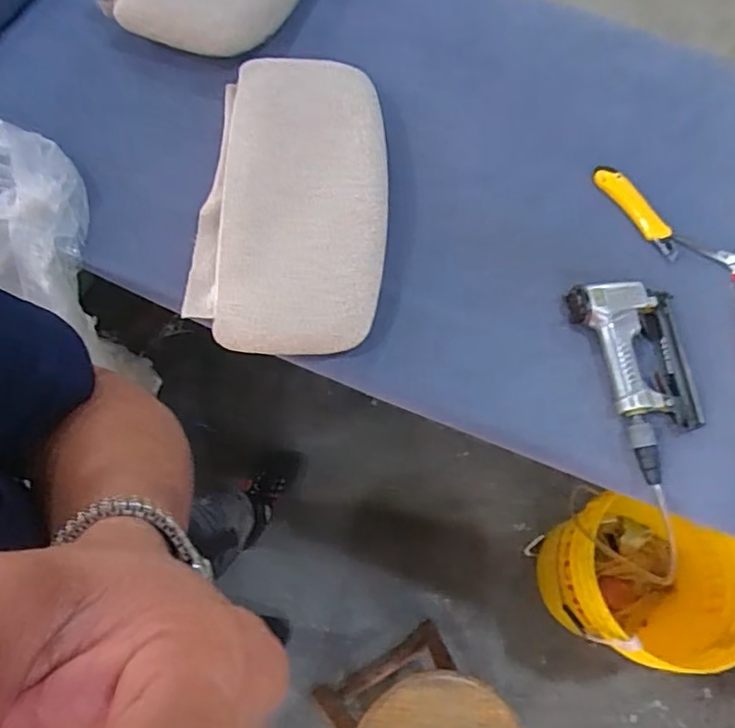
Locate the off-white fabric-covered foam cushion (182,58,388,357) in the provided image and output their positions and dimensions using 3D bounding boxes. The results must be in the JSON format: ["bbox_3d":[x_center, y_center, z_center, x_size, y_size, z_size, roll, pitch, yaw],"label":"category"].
[{"bbox_3d":[-0.100,-0.229,0.811,0.249,0.093,0.449,6,68,-2],"label":"off-white fabric-covered foam cushion"}]

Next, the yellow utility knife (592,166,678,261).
[{"bbox_3d":[0.384,-0.218,0.850,0.038,0.021,0.166,-30,74,-15],"label":"yellow utility knife"}]

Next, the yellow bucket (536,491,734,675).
[{"bbox_3d":[0.553,0.445,1.231,0.323,0.386,0.296,2,68,-4],"label":"yellow bucket"}]

